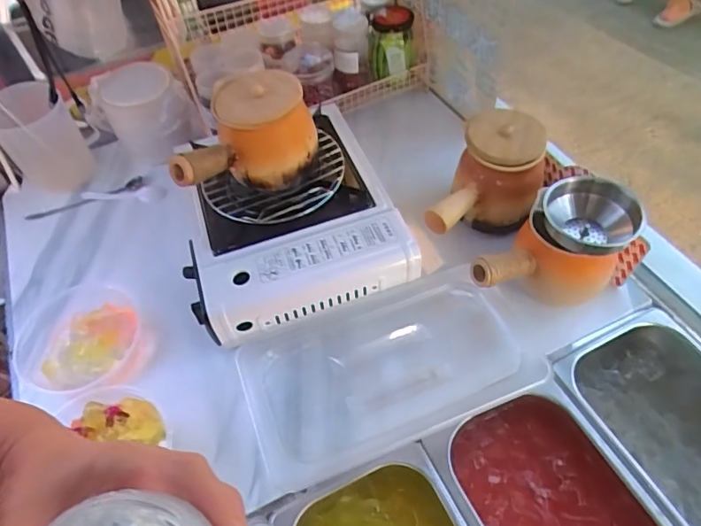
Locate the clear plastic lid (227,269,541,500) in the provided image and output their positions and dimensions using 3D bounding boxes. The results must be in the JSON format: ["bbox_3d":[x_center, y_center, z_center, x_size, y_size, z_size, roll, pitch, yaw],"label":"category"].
[{"bbox_3d":[0.046,0.120,0.586,0.328,0.034,0.177,-20,55,-10],"label":"clear plastic lid"}]

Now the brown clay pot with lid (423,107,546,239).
[{"bbox_3d":[0.189,-0.100,0.685,0.114,0.120,0.191,20,58,18],"label":"brown clay pot with lid"}]

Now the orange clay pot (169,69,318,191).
[{"bbox_3d":[-0.120,-0.136,0.602,0.116,0.116,0.164,14,56,15],"label":"orange clay pot"}]

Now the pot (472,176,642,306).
[{"bbox_3d":[0.235,-0.007,0.602,0.169,0.119,0.120,-37,59,-20],"label":"pot"}]

